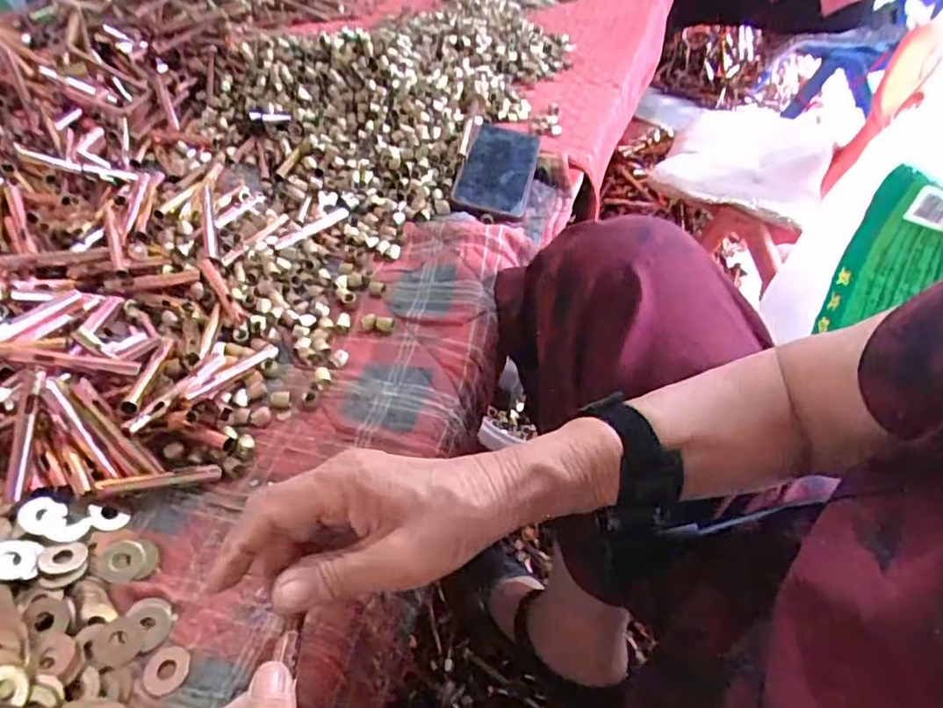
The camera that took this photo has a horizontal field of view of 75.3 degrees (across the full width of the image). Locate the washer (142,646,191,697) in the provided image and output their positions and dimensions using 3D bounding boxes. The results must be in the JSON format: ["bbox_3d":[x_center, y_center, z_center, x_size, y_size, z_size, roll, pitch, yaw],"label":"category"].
[{"bbox_3d":[-0.166,0.172,0.332,0.024,0.004,0.025,6,45,3],"label":"washer"}]

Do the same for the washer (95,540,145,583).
[{"bbox_3d":[-0.213,0.125,0.370,0.027,0.005,0.024,28,51,23],"label":"washer"}]

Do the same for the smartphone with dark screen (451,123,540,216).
[{"bbox_3d":[0.029,-0.200,0.650,0.072,0.013,0.159,9,46,6],"label":"smartphone with dark screen"}]

